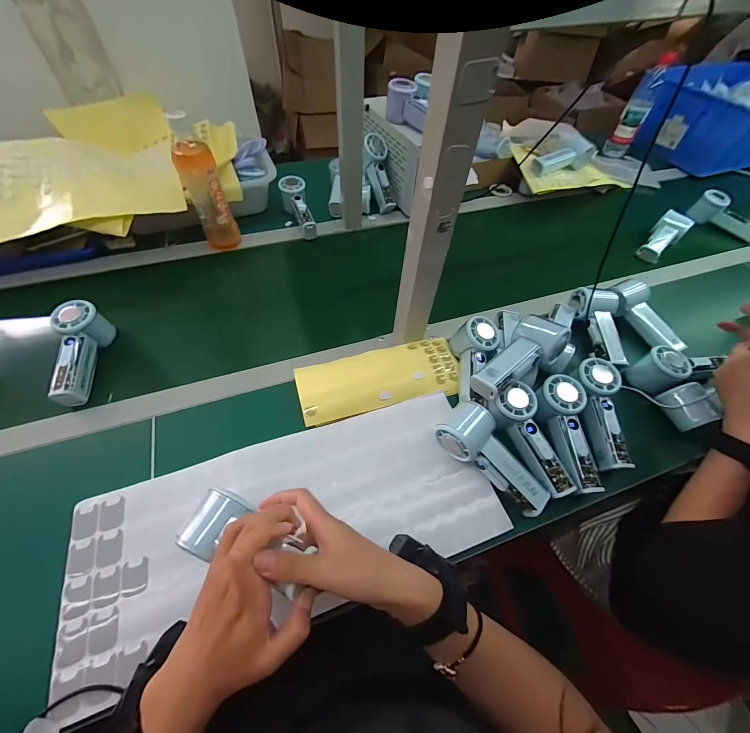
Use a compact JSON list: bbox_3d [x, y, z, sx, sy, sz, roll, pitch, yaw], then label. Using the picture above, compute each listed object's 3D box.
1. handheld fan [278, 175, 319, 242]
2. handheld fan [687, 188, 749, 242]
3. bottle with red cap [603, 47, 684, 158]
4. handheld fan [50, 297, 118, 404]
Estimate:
[{"bbox_3d":[-0.162,-0.340,0.691,0.054,0.060,0.155,-20,78,-15],"label":"handheld fan"},{"bbox_3d":[0.821,-0.350,0.746,0.145,0.059,0.059,37,62,5],"label":"handheld fan"},{"bbox_3d":[0.704,-0.685,0.861,0.067,0.227,0.058,31,61,16],"label":"bottle with red cap"},{"bbox_3d":[-0.427,-0.025,0.463,0.051,0.058,0.152,-15,59,-12],"label":"handheld fan"}]

